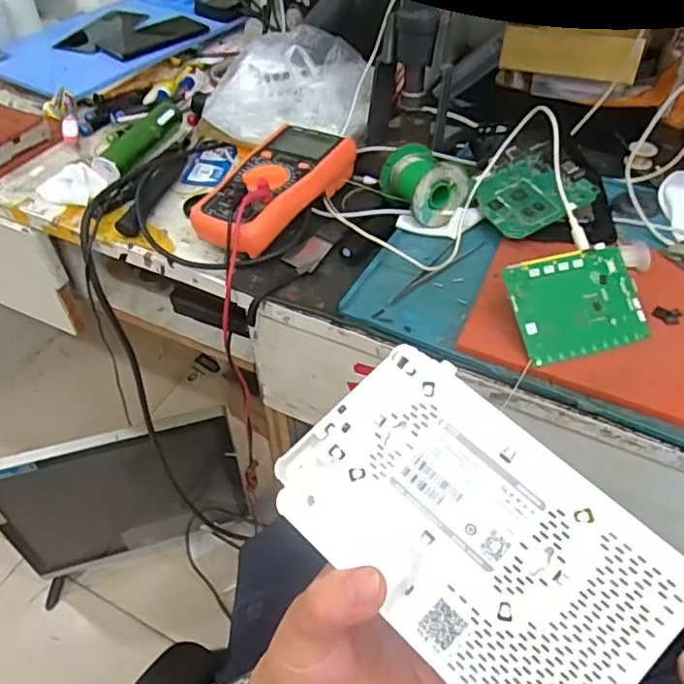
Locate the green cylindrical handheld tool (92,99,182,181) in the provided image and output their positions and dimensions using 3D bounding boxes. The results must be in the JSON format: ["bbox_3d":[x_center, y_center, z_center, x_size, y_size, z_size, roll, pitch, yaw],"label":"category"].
[{"bbox_3d":[-0.237,-0.238,0.675,0.030,0.029,0.156,12,52,13],"label":"green cylindrical handheld tool"}]

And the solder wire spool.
[{"bbox_3d":[0.081,-0.157,0.569,0.063,0.055,0.076,-21,51,-18],"label":"solder wire spool"}]

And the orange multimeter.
[{"bbox_3d":[-0.069,-0.153,0.576,0.091,0.052,0.192,22,51,19],"label":"orange multimeter"}]

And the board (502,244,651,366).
[{"bbox_3d":[0.190,-0.032,0.463,0.113,0.006,0.081,-15,81,-15],"label":"board"}]

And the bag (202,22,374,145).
[{"bbox_3d":[-0.062,-0.291,0.678,0.191,0.078,0.154,2,47,2],"label":"bag"}]

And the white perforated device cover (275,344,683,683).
[{"bbox_3d":[0.057,0.086,0.263,0.167,0.012,0.104,41,88,20],"label":"white perforated device cover"}]

